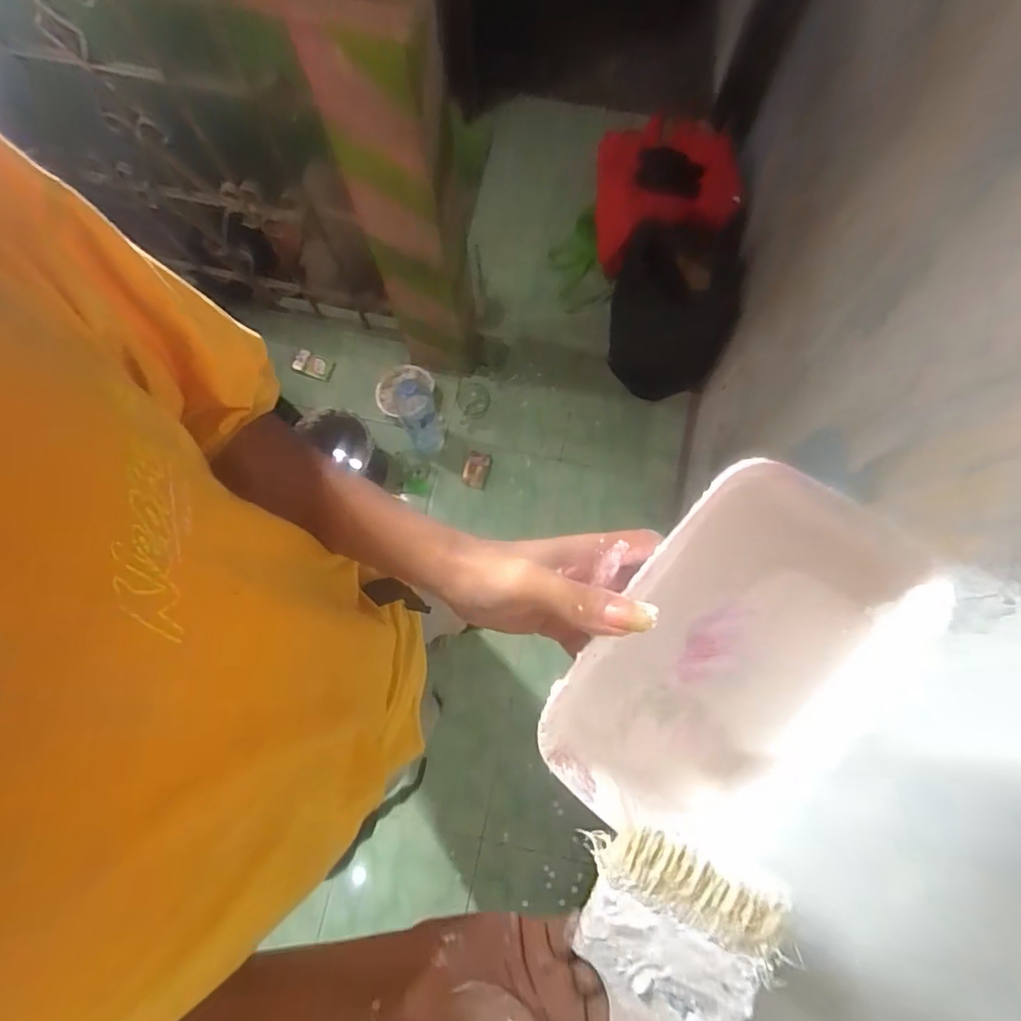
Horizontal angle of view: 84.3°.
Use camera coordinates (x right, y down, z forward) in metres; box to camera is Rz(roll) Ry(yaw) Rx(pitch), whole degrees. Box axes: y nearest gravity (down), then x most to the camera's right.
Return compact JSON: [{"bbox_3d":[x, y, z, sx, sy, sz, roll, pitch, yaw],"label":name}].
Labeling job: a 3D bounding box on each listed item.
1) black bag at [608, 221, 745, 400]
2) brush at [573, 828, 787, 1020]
[{"bbox_3d":[0.383,-0.484,1.350,0.256,0.228,0.359,7,80,1],"label":"black bag"},{"bbox_3d":[0.052,0.242,0.250,0.078,0.016,0.191,19,91,3],"label":"brush"}]

